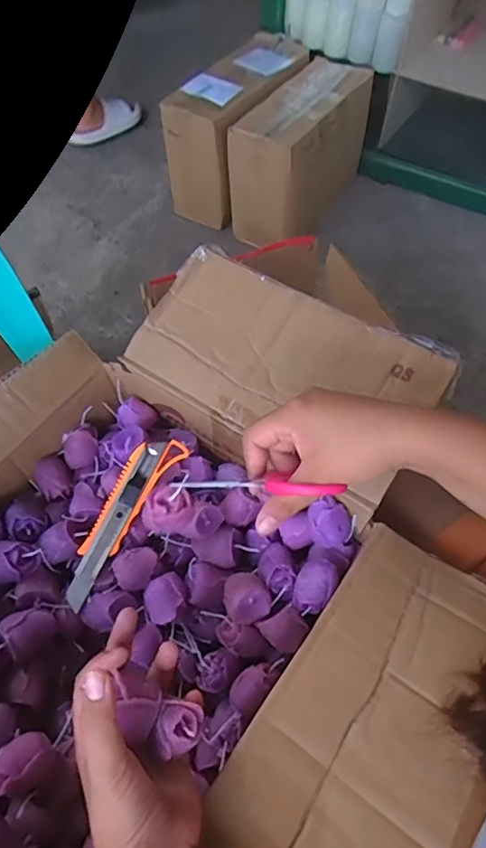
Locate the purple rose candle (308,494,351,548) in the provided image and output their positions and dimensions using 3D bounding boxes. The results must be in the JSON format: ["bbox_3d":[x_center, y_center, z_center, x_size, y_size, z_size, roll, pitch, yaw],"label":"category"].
[{"bbox_3d":[0.075,0.089,0.464,0.035,0.035,0.036,15,58,10],"label":"purple rose candle"}]

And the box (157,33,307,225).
[{"bbox_3d":[-0.020,-0.796,1.442,0.191,0.335,0.409,28,61,17],"label":"box"}]

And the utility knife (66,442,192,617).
[{"bbox_3d":[-0.113,0.086,0.486,0.038,0.017,0.170,27,79,17],"label":"utility knife"}]

